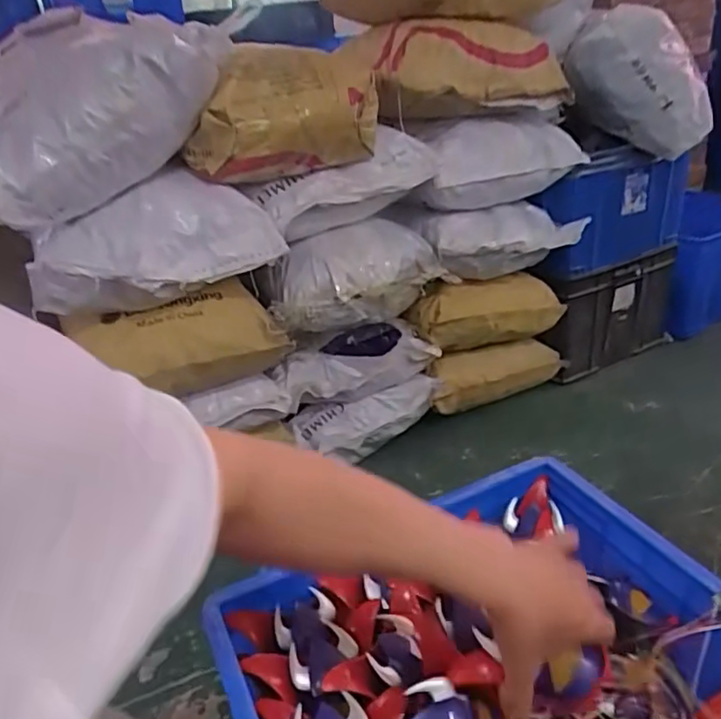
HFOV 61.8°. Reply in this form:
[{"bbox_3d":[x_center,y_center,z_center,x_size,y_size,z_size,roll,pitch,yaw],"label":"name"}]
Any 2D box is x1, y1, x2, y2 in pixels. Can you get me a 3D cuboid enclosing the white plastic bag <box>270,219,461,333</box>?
[{"bbox_3d":[-0.008,-0.186,1.409,0.440,0.209,0.165,-16,29,-18],"label":"white plastic bag"}]

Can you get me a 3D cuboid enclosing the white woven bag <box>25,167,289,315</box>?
[{"bbox_3d":[-0.382,-0.227,1.167,0.435,0.207,0.174,-17,29,-19],"label":"white woven bag"}]

